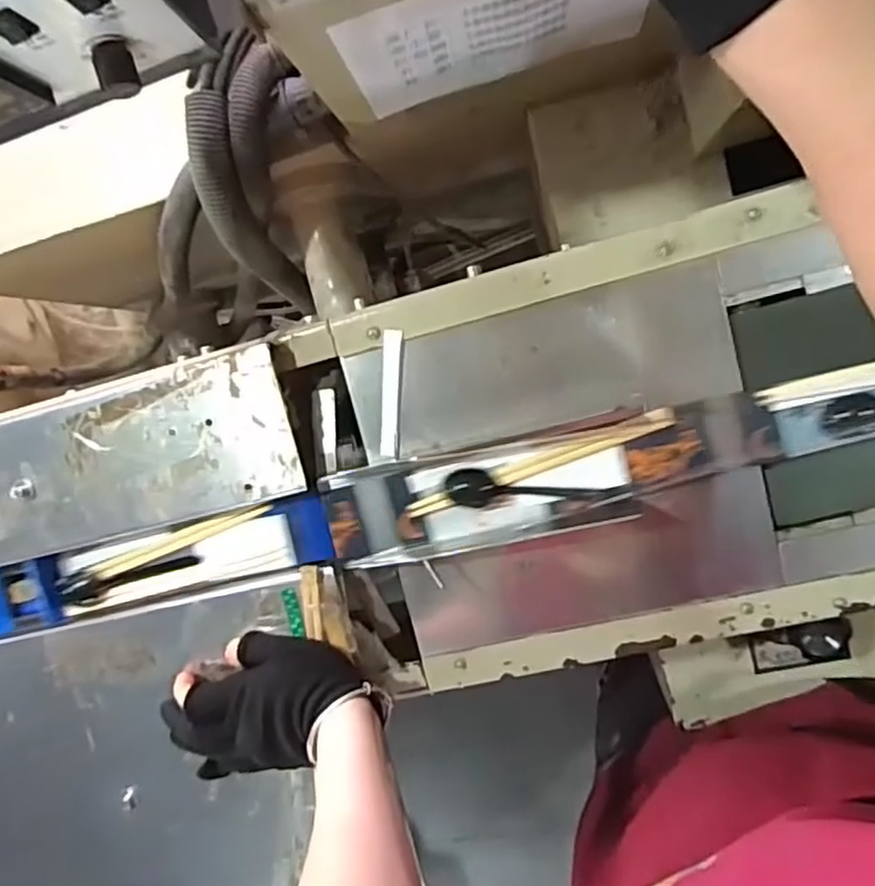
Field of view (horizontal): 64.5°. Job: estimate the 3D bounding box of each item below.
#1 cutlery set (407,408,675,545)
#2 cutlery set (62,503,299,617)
[{"bbox_3d":[0.074,0.033,0.493,0.183,0.015,0.066,-15,95,10],"label":"cutlery set"},{"bbox_3d":[-0.207,0.094,0.547,0.199,0.019,0.049,-15,95,10],"label":"cutlery set"}]

